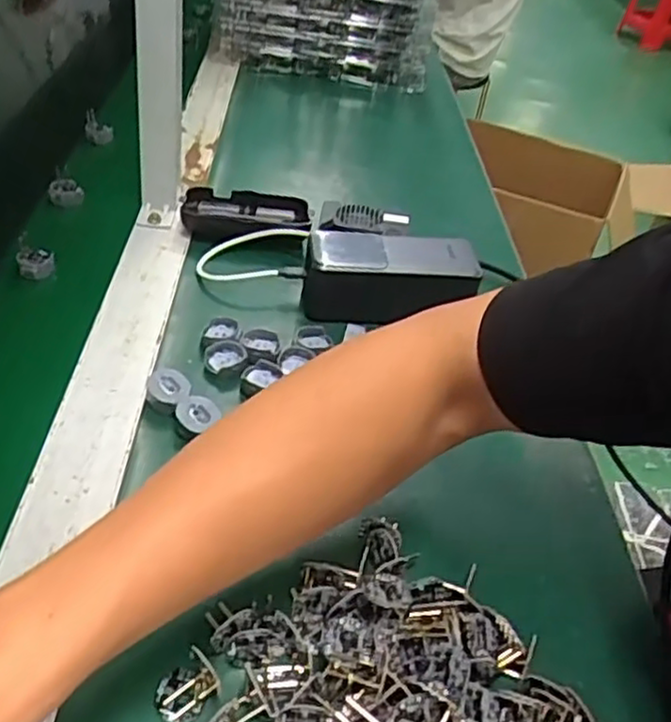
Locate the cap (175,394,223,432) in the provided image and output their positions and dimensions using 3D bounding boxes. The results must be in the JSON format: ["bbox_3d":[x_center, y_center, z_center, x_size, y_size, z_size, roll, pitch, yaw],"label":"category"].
[{"bbox_3d":[-0.085,0.034,0.450,0.026,0.014,0.023,33,43,25],"label":"cap"}]

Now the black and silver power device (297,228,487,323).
[{"bbox_3d":[0.042,-0.065,0.561,0.129,0.054,0.053,5,39,-6],"label":"black and silver power device"}]

